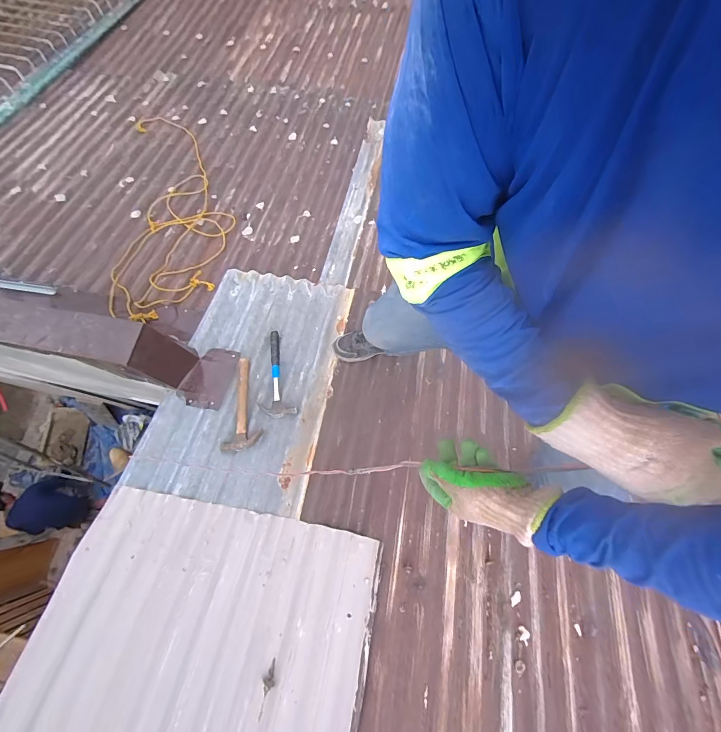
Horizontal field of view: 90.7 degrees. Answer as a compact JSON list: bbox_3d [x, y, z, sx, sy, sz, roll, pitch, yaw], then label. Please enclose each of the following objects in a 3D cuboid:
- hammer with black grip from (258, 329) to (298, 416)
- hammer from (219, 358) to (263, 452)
[{"bbox_3d":[-0.300,0.013,1.243,0.122,0.047,0.350,-10,60,-3],"label":"hammer with black grip"},{"bbox_3d":[-0.397,0.120,1.203,0.121,0.024,0.338,-8,57,-2],"label":"hammer"}]

